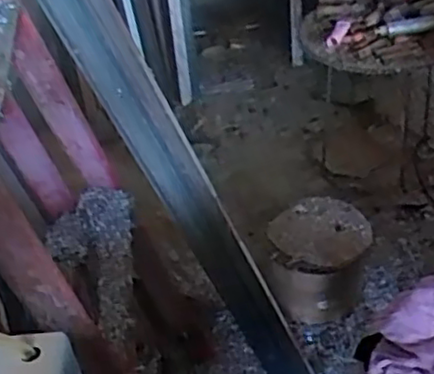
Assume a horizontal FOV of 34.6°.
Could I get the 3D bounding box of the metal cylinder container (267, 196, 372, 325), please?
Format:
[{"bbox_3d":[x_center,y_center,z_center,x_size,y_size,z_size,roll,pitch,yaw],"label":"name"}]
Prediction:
[{"bbox_3d":[0.247,0.176,1.685,0.225,0.208,0.224,-5,38,4],"label":"metal cylinder container"}]

